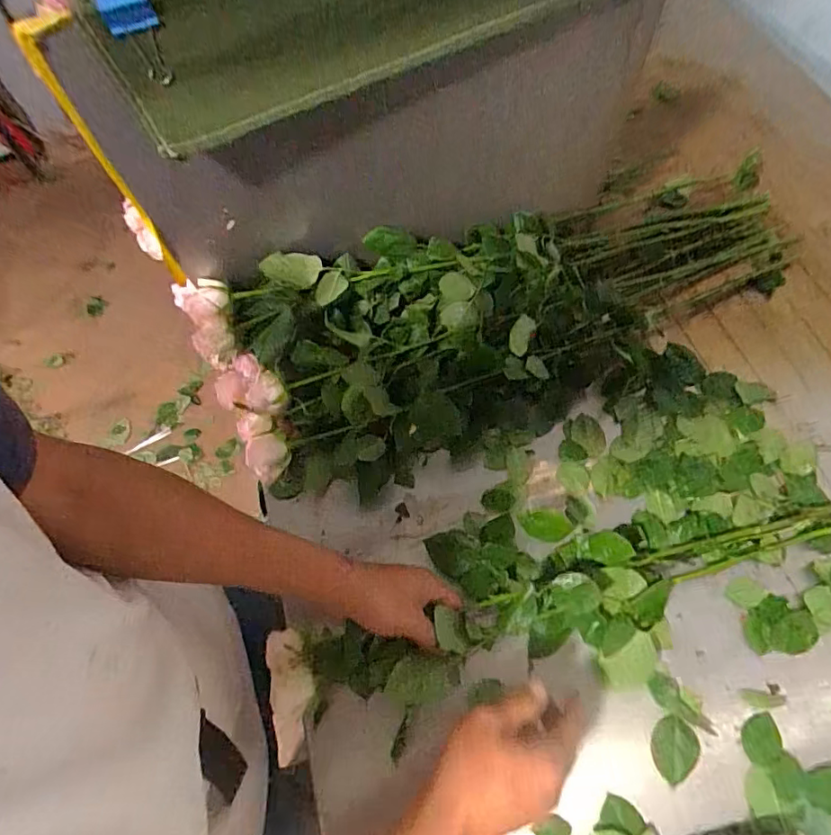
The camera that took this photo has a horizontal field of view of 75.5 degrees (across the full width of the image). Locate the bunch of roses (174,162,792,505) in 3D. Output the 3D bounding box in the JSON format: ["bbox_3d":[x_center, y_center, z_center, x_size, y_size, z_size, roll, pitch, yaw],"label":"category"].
[{"bbox_3d":[0.142,-0.133,0.636,0.752,0.162,0.260,-20,64,-7],"label":"bunch of roses"}]

